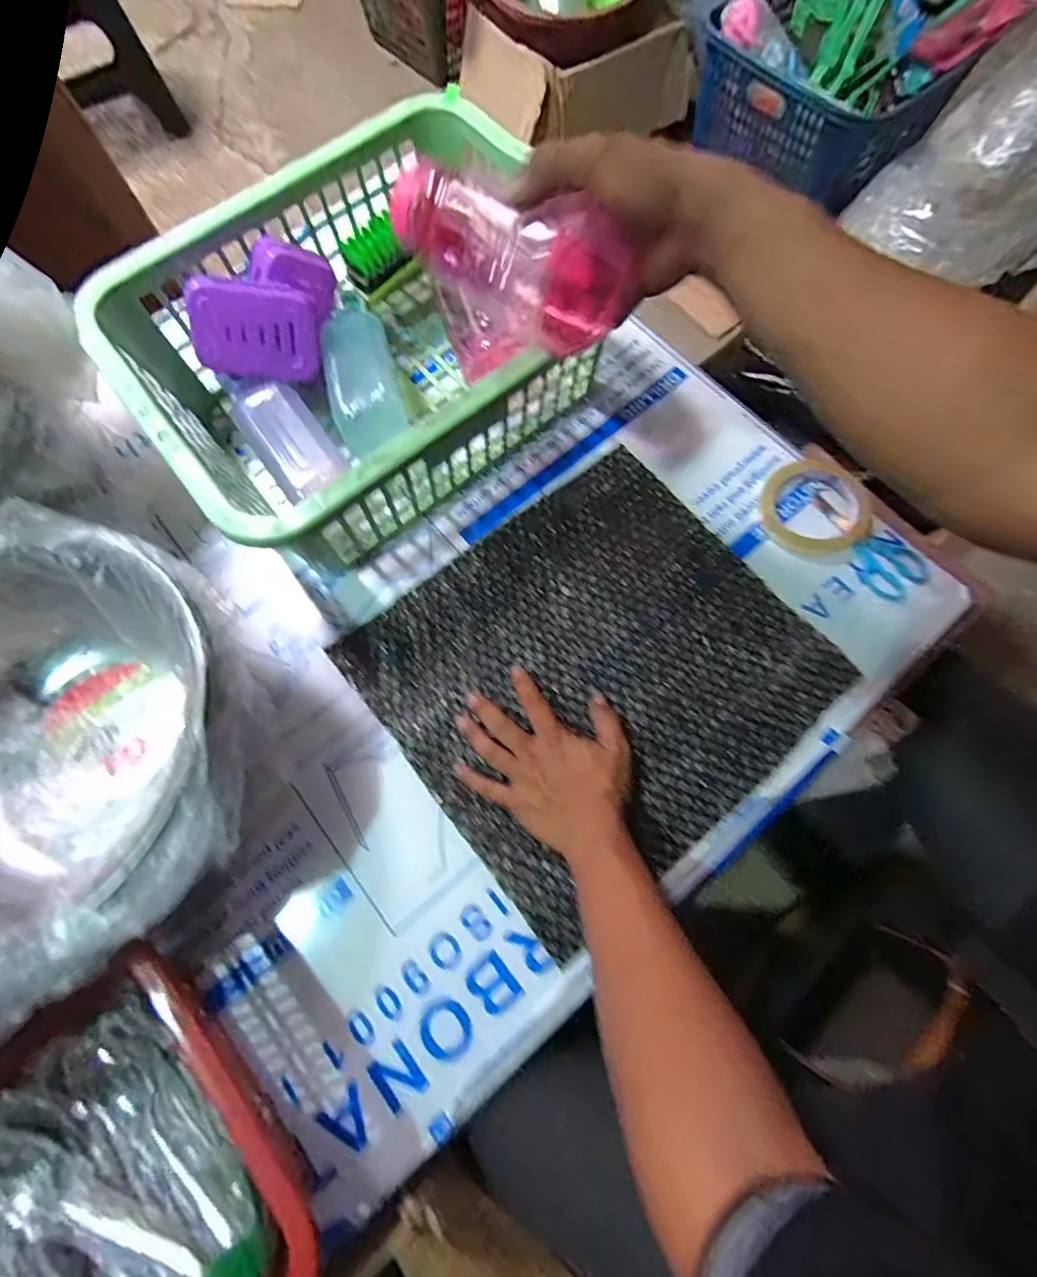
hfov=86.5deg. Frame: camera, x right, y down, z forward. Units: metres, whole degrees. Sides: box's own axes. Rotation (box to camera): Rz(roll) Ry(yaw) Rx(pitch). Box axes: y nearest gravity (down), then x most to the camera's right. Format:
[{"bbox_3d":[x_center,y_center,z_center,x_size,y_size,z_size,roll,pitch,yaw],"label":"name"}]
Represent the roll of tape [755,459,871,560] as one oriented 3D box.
[{"bbox_3d":[0.288,-0.126,0.535,0.102,0.013,0.100,0,73,0],"label":"roll of tape"}]

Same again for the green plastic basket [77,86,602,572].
[{"bbox_3d":[-0.132,-0.259,0.508,0.392,0.166,0.294,-38,77,-11],"label":"green plastic basket"}]

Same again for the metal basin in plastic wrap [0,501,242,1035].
[{"bbox_3d":[-0.322,0.088,0.394,0.285,0.150,0.288,0,73,0],"label":"metal basin in plastic wrap"}]

